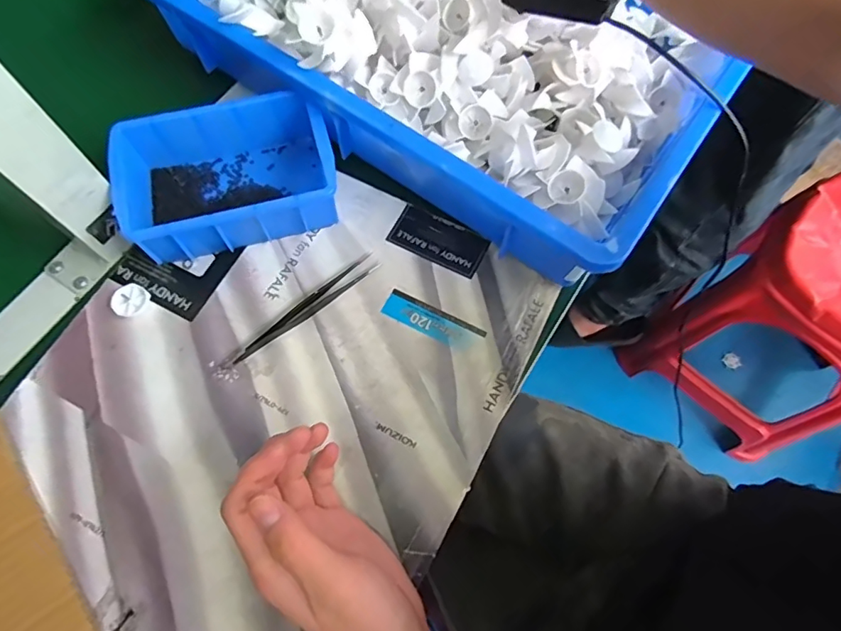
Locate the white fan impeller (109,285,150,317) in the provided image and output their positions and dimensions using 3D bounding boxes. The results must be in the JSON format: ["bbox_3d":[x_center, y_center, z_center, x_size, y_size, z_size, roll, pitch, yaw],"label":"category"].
[{"bbox_3d":[-0.208,-0.012,0.370,0.024,0.010,0.021,-43,76,-15],"label":"white fan impeller"}]

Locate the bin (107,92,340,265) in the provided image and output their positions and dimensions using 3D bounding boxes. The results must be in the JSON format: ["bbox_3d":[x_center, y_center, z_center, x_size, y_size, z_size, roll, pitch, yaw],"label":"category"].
[{"bbox_3d":[-0.137,-0.102,0.381,0.143,0.054,0.094,-15,70,-7],"label":"bin"}]

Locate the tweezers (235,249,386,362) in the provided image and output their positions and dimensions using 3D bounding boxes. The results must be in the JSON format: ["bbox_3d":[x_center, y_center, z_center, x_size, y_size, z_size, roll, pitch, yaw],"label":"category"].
[{"bbox_3d":[-0.081,-0.007,0.372,0.121,0.005,0.014,-38,74,-14],"label":"tweezers"}]

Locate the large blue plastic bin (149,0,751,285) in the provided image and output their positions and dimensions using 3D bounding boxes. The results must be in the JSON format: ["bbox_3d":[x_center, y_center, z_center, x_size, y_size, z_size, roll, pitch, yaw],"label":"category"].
[{"bbox_3d":[-0.001,-0.216,0.403,0.429,0.091,0.208,34,73,11],"label":"large blue plastic bin"}]

